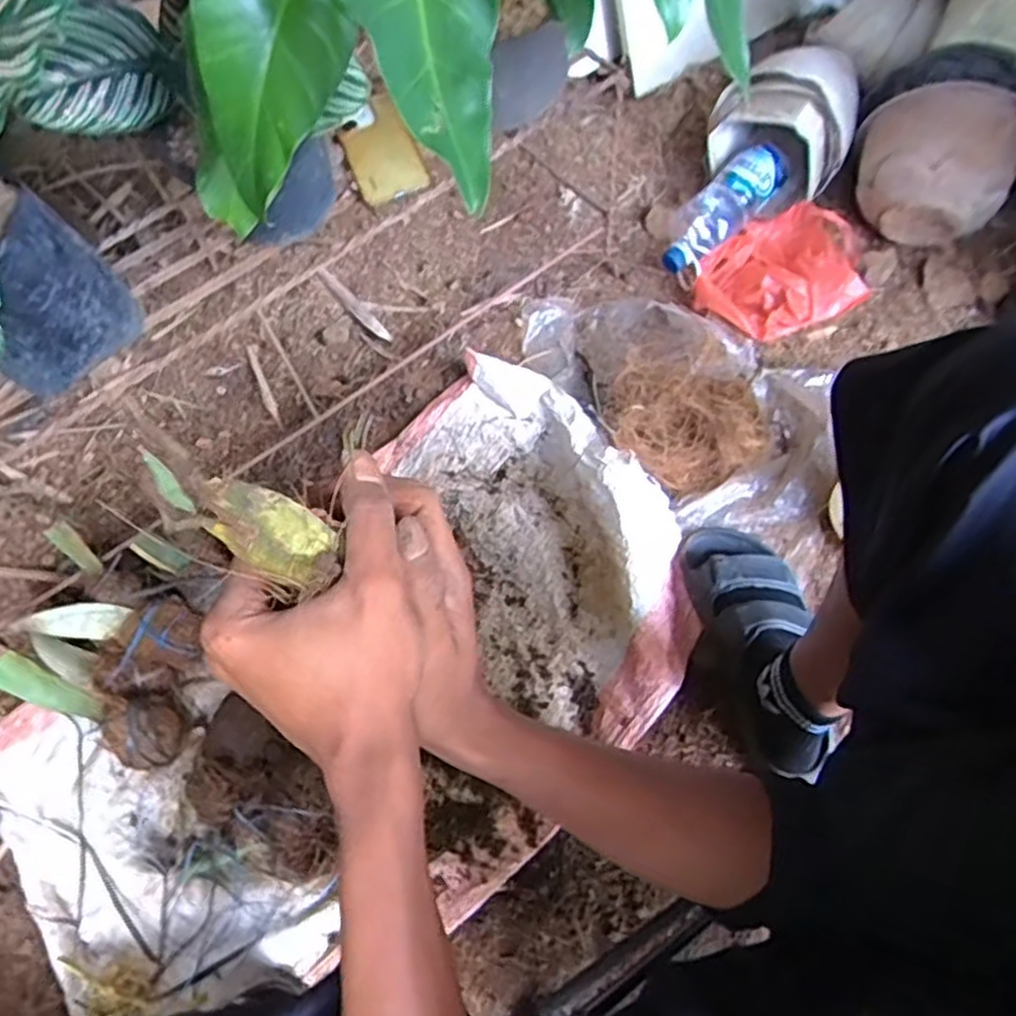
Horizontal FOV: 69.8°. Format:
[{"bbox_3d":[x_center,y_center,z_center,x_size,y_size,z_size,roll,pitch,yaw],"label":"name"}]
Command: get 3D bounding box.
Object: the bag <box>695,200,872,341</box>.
[{"bbox_3d":[0.374,-0.325,0.993,0.223,0.050,0.181,-26,61,-11],"label":"bag"}]

